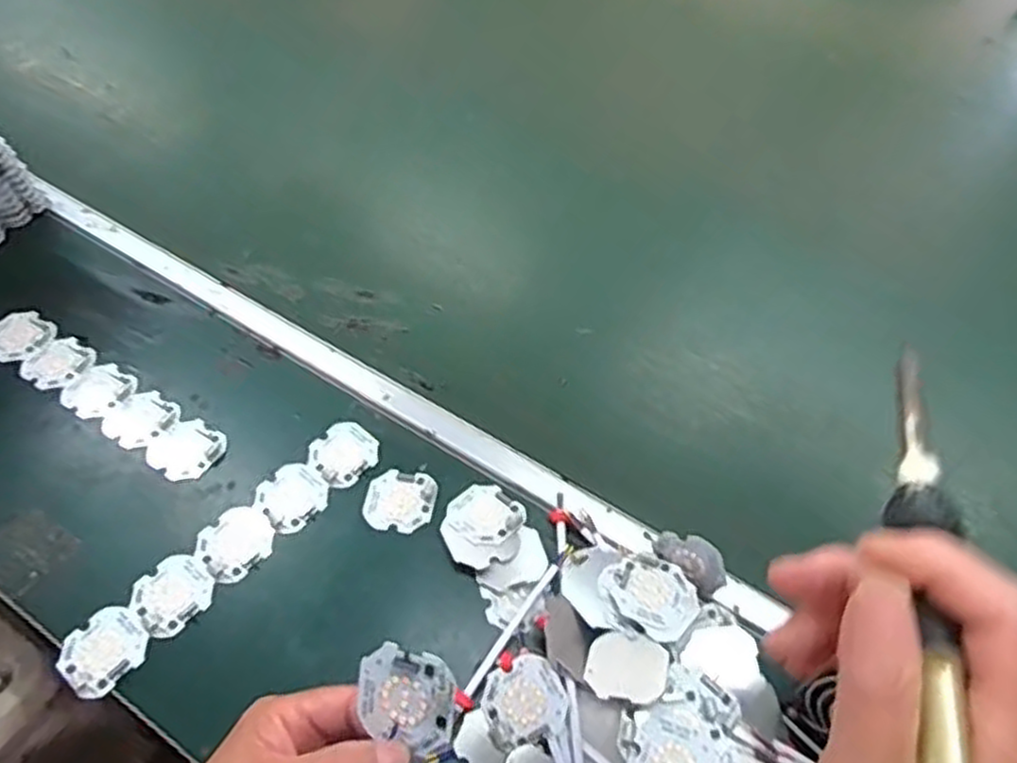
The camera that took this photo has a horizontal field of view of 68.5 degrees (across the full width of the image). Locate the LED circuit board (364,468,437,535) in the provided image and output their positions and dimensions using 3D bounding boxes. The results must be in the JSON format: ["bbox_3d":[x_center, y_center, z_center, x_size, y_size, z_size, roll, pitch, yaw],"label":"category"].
[{"bbox_3d":[-0.076,0.082,0.527,0.047,0.004,0.048,6,52,1],"label":"LED circuit board"}]

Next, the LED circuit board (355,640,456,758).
[{"bbox_3d":[-0.046,0.143,0.337,0.048,0.004,0.043,17,97,17],"label":"LED circuit board"}]

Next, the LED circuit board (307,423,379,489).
[{"bbox_3d":[-0.121,0.052,0.548,0.048,0.004,0.049,37,59,23],"label":"LED circuit board"}]

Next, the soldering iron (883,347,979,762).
[{"bbox_3d":[0.126,0.085,0.219,0.019,0.019,0.212,8,59,7],"label":"soldering iron"}]

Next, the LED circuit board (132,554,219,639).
[{"bbox_3d":[-0.216,0.137,0.482,0.046,0.005,0.047,37,59,23],"label":"LED circuit board"}]

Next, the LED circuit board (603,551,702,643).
[{"bbox_3d":[0.091,0.135,0.476,0.059,0.010,0.049,37,59,23],"label":"LED circuit board"}]

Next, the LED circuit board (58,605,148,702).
[{"bbox_3d":[-0.248,0.164,0.459,0.045,0.007,0.048,36,59,23],"label":"LED circuit board"}]

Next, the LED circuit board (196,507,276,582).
[{"bbox_3d":[-0.183,0.108,0.504,0.048,0.004,0.048,39,60,24],"label":"LED circuit board"}]

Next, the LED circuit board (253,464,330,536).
[{"bbox_3d":[-0.153,0.081,0.527,0.049,0.004,0.047,34,58,21],"label":"LED circuit board"}]

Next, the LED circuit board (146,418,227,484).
[{"bbox_3d":[-0.235,0.050,0.544,0.049,0.004,0.047,27,55,17],"label":"LED circuit board"}]

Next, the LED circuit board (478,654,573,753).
[{"bbox_3d":[0.010,0.186,0.434,0.050,0.010,0.044,-19,56,-17],"label":"LED circuit board"}]

